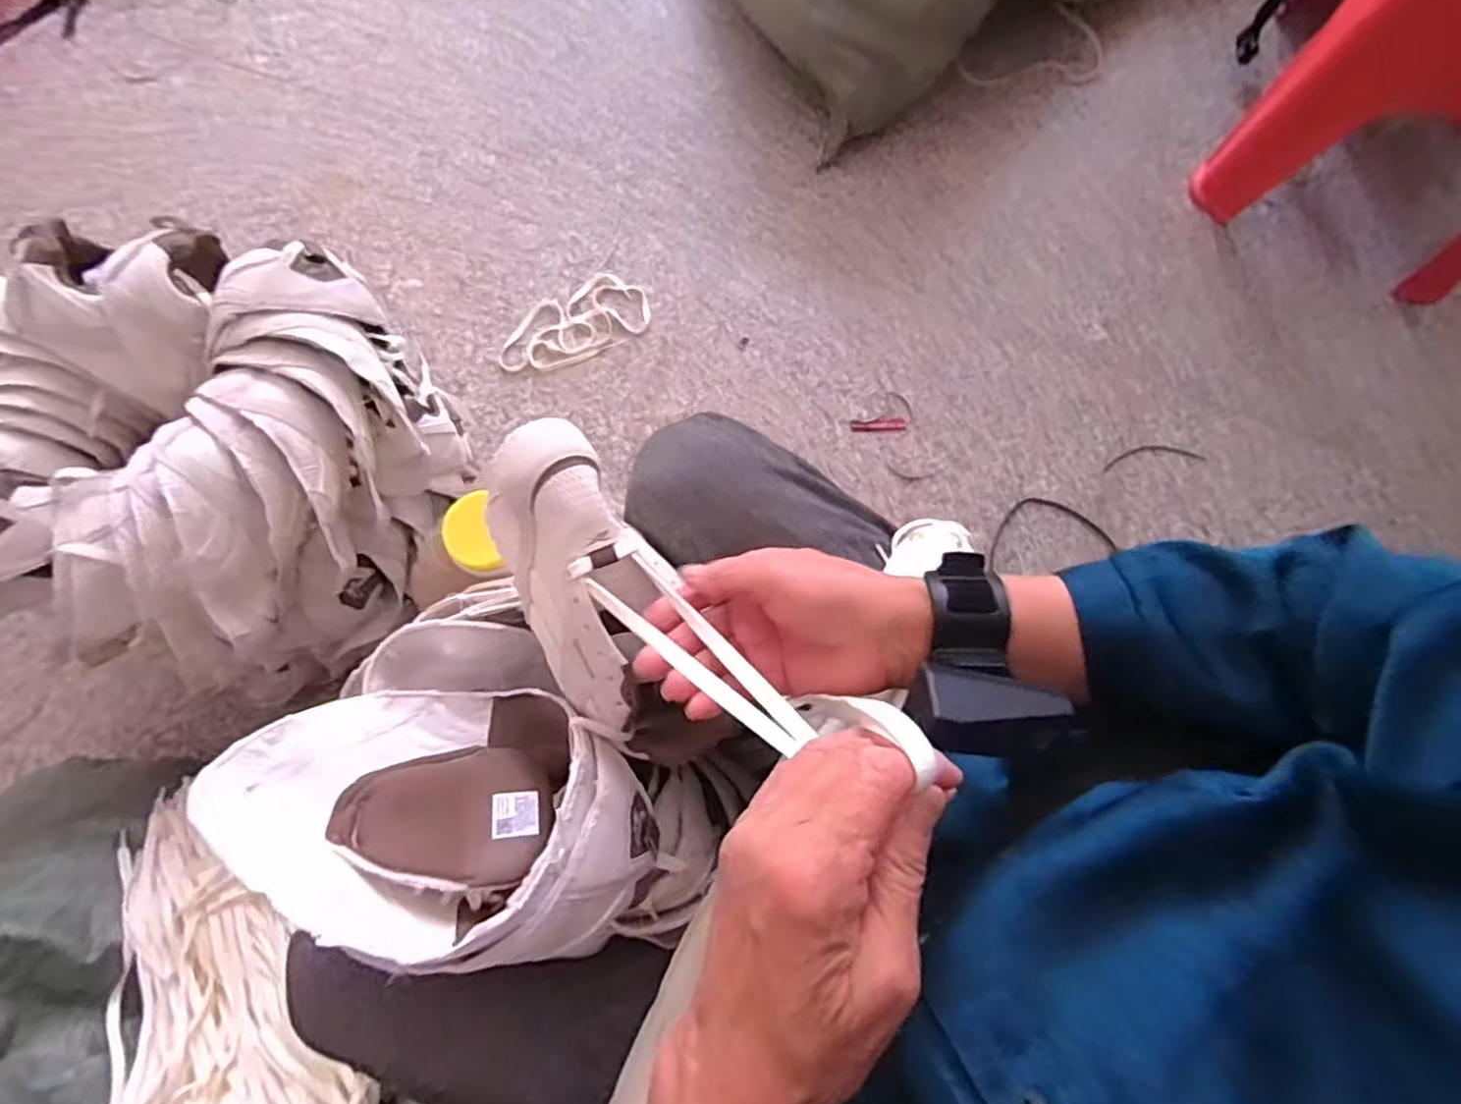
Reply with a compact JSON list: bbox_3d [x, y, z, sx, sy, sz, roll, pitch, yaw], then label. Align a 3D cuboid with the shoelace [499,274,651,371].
[{"bbox_3d":[-0.226,-0.322,0.968,0.219,0.005,0.110,-26,79,-4],"label":"shoelace"}]

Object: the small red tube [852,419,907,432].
[{"bbox_3d":[0.203,-0.172,0.930,0.072,0.007,0.015,-1,79,1],"label":"small red tube"}]

